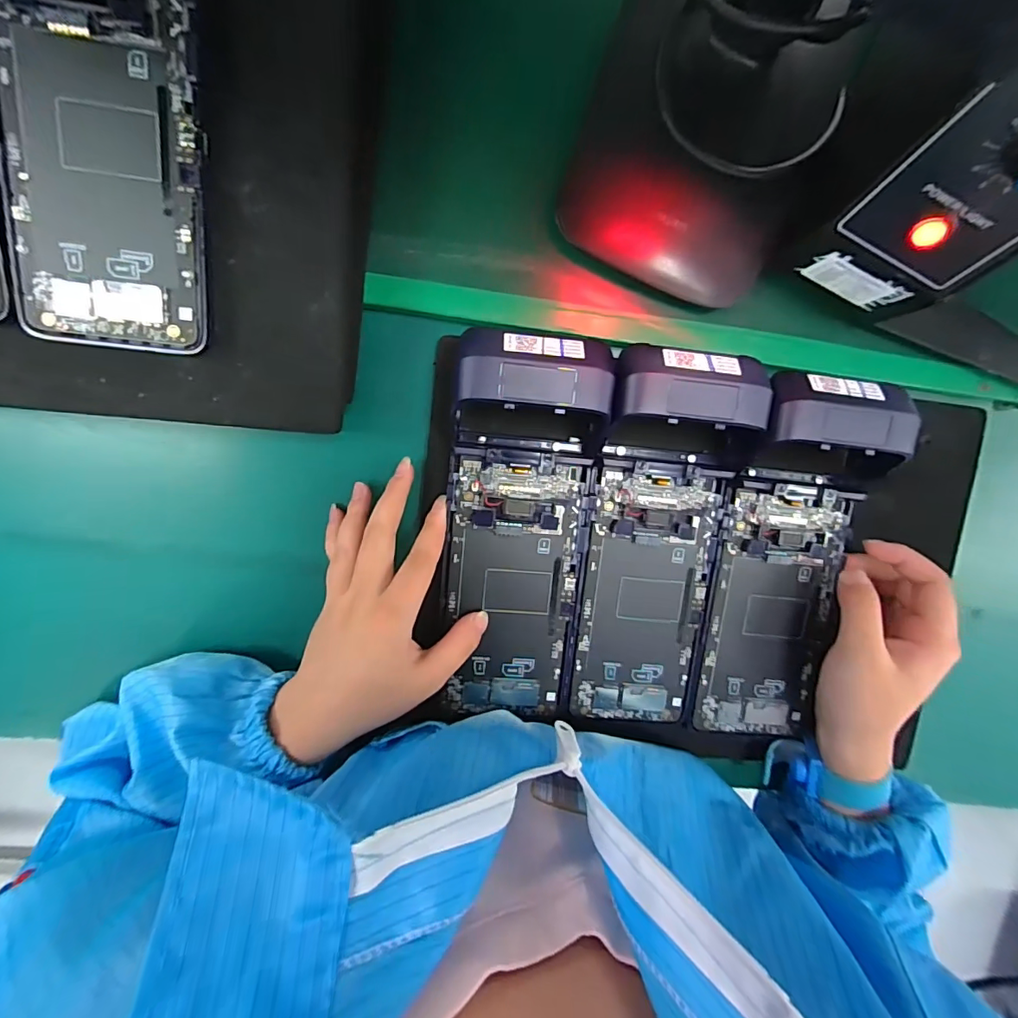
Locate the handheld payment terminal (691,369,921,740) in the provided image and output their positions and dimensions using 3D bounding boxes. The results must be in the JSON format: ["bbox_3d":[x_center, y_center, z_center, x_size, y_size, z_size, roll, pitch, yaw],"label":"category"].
[{"bbox_3d":[0.166,0.035,0.296,0.079,0.049,0.220,5,107,-5],"label":"handheld payment terminal"}]

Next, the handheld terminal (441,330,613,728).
[{"bbox_3d":[0.004,0.018,0.281,0.083,0.048,0.221,2,107,-5],"label":"handheld terminal"}]

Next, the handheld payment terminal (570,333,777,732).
[{"bbox_3d":[0.088,0.026,0.272,0.082,0.041,0.216,4,97,-5],"label":"handheld payment terminal"}]

